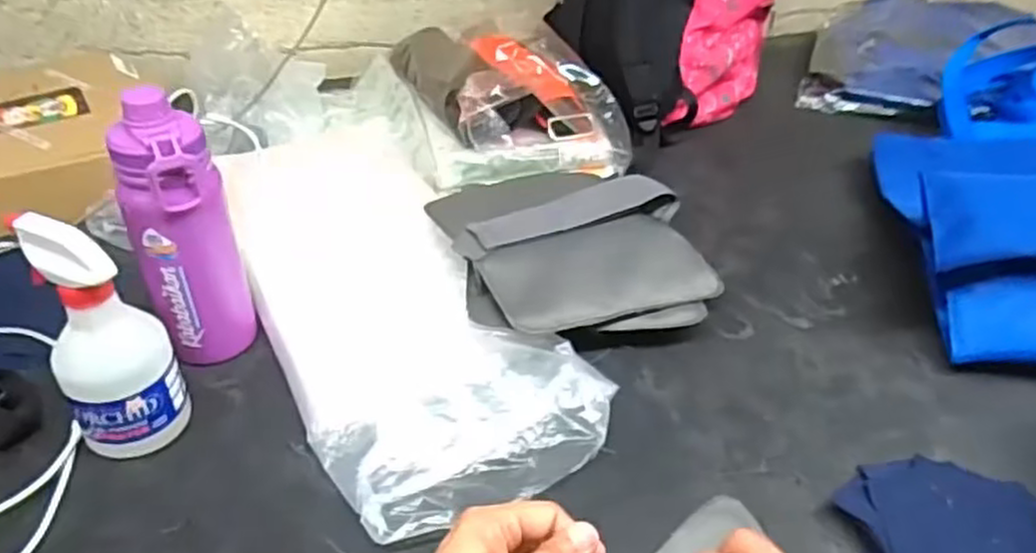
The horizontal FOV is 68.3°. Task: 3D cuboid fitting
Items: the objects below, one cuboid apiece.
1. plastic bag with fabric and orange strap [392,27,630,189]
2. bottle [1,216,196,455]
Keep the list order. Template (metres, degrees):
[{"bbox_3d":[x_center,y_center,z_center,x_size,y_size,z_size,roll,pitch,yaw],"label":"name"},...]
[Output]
[{"bbox_3d":[-0.020,-0.246,0.980,0.240,0.102,0.321,-10,39,-14],"label":"plastic bag with fabric and orange strap"},{"bbox_3d":[-0.301,0.047,0.561,0.075,0.188,0.066,-20,42,-25],"label":"bottle"}]

